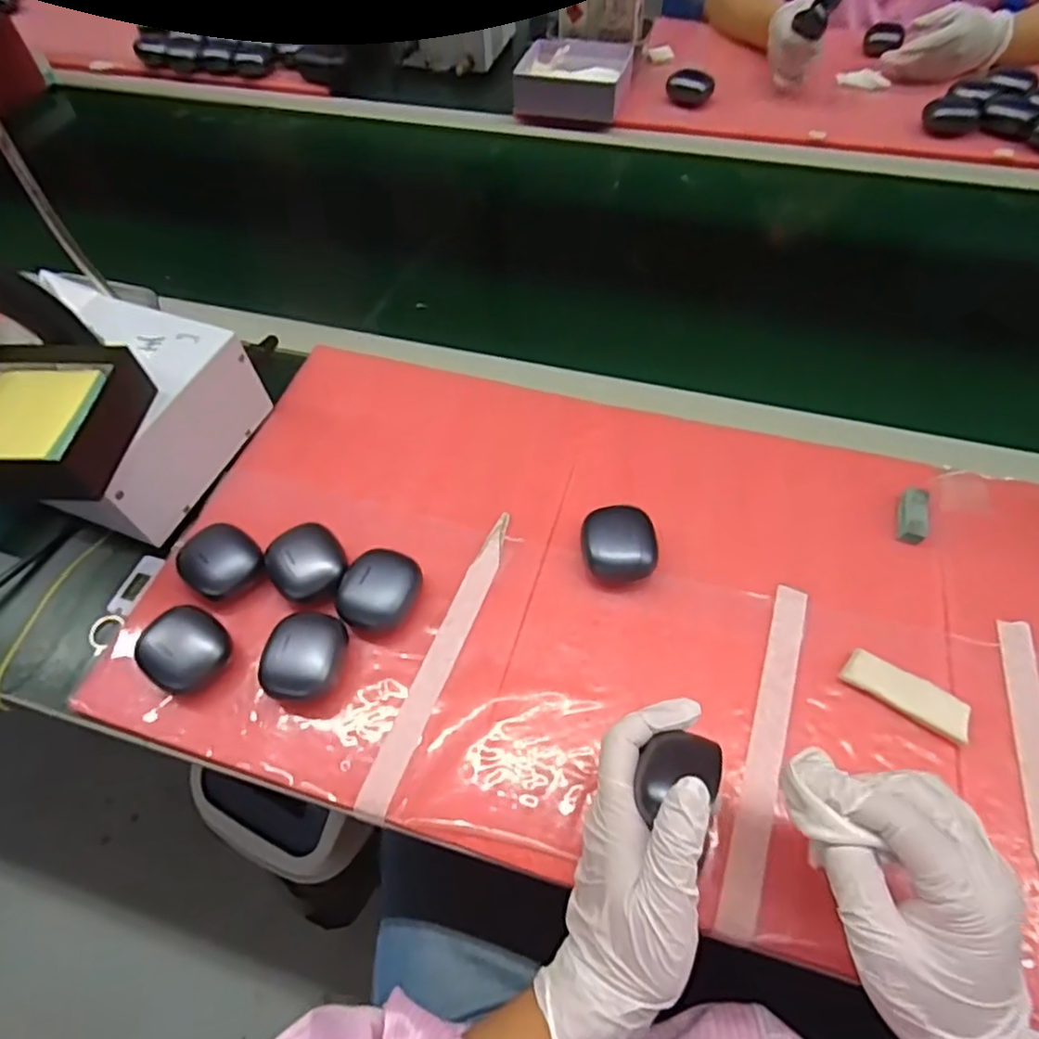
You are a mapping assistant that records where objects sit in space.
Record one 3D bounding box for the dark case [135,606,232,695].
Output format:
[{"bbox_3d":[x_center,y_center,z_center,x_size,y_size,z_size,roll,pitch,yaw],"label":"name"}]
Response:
[{"bbox_3d":[-0.220,0.083,0.421,0.053,0.029,0.049,35,65,23],"label":"dark case"}]

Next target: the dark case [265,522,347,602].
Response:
[{"bbox_3d":[-0.148,0.027,0.447,0.047,0.022,0.056,-35,61,-18],"label":"dark case"}]

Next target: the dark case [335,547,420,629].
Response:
[{"bbox_3d":[-0.093,0.048,0.436,0.050,0.029,0.052,6,57,8],"label":"dark case"}]

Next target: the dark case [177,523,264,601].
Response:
[{"bbox_3d":[-0.208,0.032,0.453,0.051,0.026,0.048,35,65,24],"label":"dark case"}]

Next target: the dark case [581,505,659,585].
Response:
[{"bbox_3d":[0.069,0.018,0.448,0.049,0.031,0.049,-4,56,1],"label":"dark case"}]

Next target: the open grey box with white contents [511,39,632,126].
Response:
[{"bbox_3d":[0.069,-0.569,0.830,0.141,0.041,0.123,12,57,10],"label":"open grey box with white contents"}]

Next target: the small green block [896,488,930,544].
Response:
[{"bbox_3d":[0.276,-0.003,0.452,0.017,0.011,0.041,14,73,12],"label":"small green block"}]

